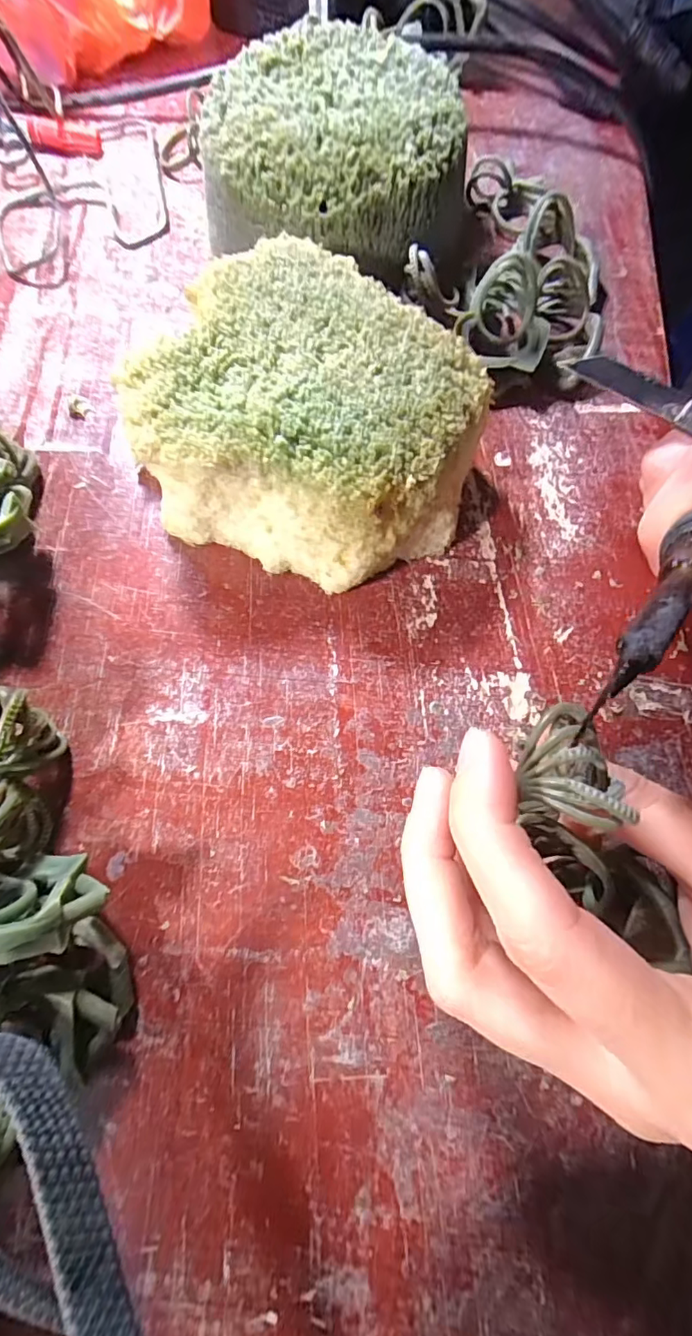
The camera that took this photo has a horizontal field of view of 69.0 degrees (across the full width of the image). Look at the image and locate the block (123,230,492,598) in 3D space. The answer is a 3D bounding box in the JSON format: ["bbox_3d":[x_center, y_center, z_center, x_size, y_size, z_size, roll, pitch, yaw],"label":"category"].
[{"bbox_3d":[-0.009,-0.085,0.176,0.110,0.043,0.102,19,75,4],"label":"block"}]

